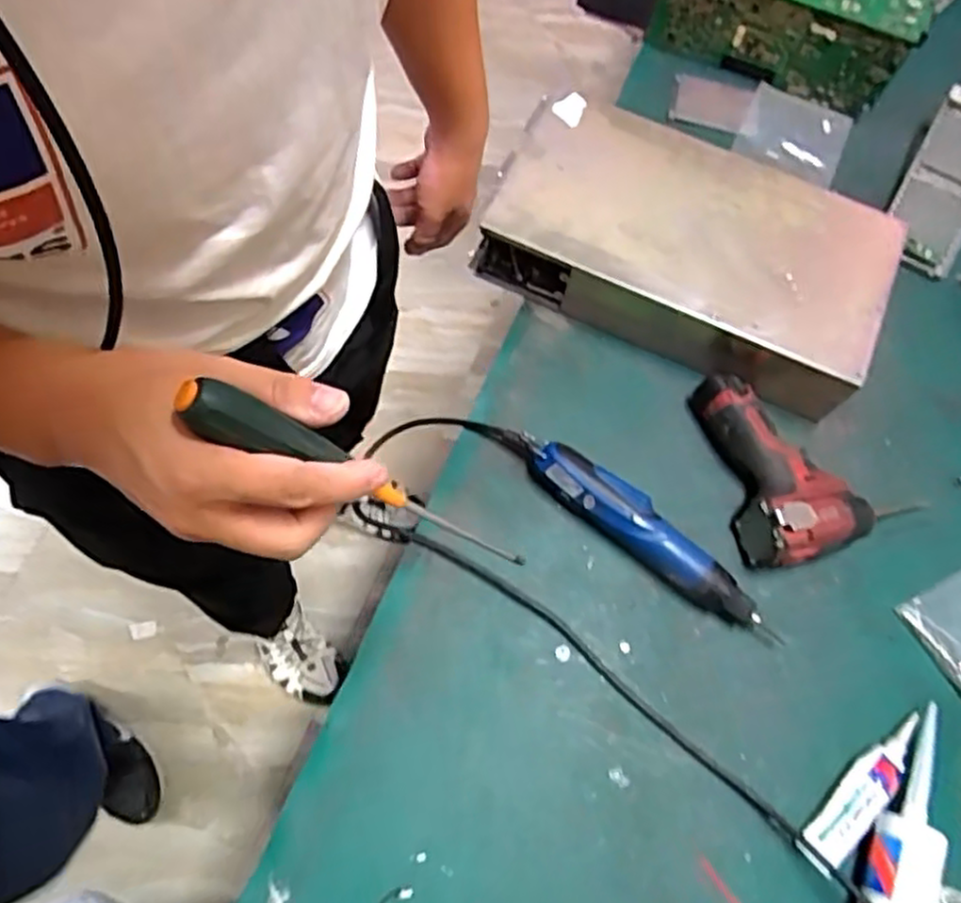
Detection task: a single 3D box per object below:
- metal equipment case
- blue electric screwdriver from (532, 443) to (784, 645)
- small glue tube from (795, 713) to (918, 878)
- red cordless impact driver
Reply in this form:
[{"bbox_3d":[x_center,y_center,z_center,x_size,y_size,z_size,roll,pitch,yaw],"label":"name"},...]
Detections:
[{"bbox_3d":[0.213,-0.211,0.762,0.383,0.094,0.228,27,68,7],"label":"metal equipment case"},{"bbox_3d":[0.156,0.080,0.676,0.263,0.044,0.049,38,70,11],"label":"blue electric screwdriver"},{"bbox_3d":[0.319,0.283,0.616,0.149,0.016,0.035,-41,76,-18],"label":"small glue tube"},{"bbox_3d":[0.295,0.005,0.703,0.136,0.066,0.192,-11,69,-9],"label":"red cordless impact driver"}]

